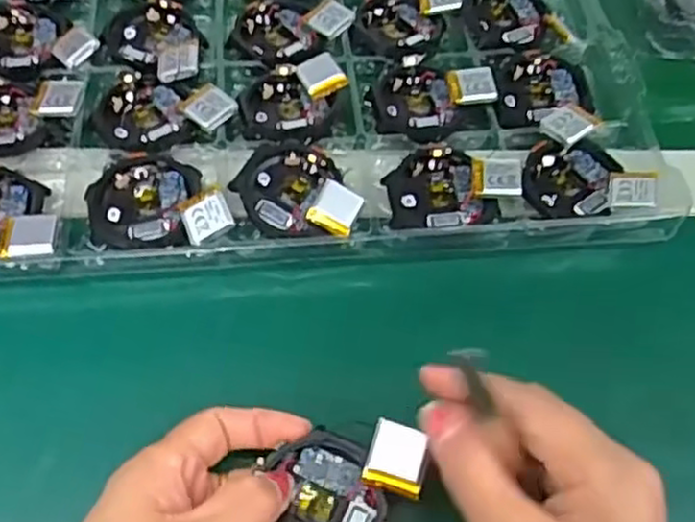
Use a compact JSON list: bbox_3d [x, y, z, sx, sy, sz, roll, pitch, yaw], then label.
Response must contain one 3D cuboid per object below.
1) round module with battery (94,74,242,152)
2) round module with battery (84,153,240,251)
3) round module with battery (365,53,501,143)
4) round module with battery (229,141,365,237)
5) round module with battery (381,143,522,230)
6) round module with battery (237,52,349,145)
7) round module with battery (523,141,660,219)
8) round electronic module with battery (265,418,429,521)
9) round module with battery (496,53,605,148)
[{"bbox_3d":[-0.092,-0.073,0.358,0.067,0.014,0.042,16,61,4],"label":"round module with battery"},{"bbox_3d":[-0.086,-0.028,0.332,0.068,0.022,0.047,4,61,-2],"label":"round module with battery"},{"bbox_3d":[0.044,-0.089,0.376,0.063,0.012,0.047,-15,64,-12],"label":"round module with battery"},{"bbox_3d":[-0.024,-0.030,0.340,0.047,0.020,0.054,-28,67,-18],"label":"round module with battery"},{"bbox_3d":[0.050,-0.037,0.346,0.060,0.021,0.040,-3,62,-6],"label":"round module with battery"},{"bbox_3d":[-0.027,-0.085,0.368,0.060,0.015,0.048,-38,70,-21],"label":"round module with battery"},{"bbox_3d":[0.116,-0.042,0.351,0.057,0.020,0.045,1,61,-4],"label":"round module with battery"},{"bbox_3d":[-0.004,0.084,0.259,0.066,0.020,0.045,-29,69,-16],"label":"round electronic module with battery"},{"bbox_3d":[0.107,-0.087,0.377,0.056,0.019,0.053,2,61,-3],"label":"round module with battery"}]

